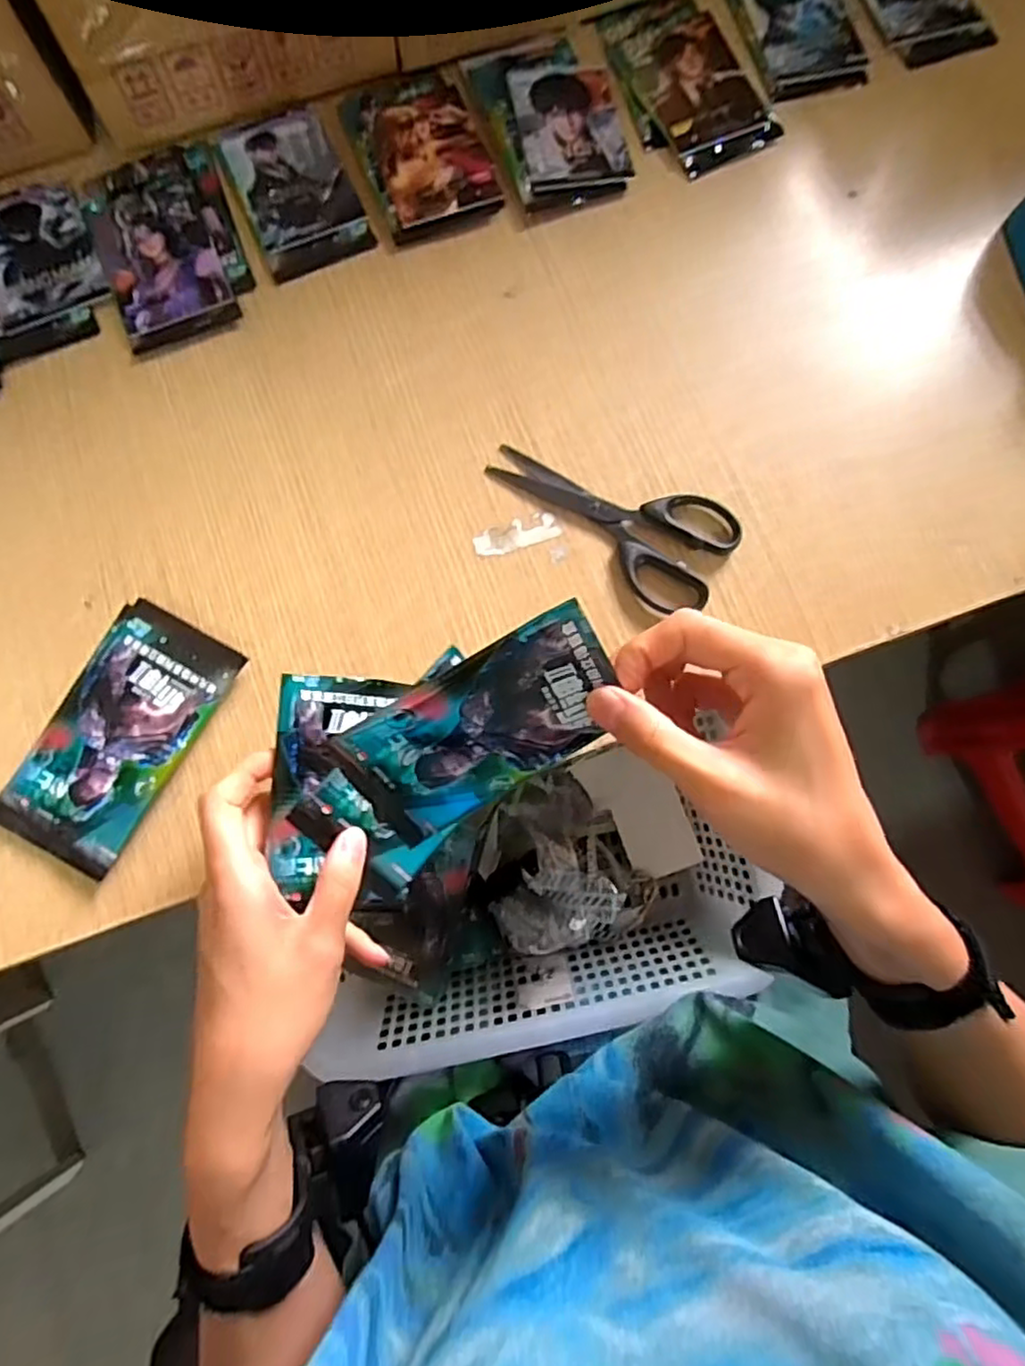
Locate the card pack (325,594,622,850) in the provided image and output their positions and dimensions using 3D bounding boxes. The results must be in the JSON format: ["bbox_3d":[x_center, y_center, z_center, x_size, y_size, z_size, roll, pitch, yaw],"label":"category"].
[{"bbox_3d":[-0.010,0.020,0.280,0.113,0.007,0.070,-28,124,6],"label":"card pack"}]

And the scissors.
[{"bbox_3d":[0.062,-0.107,0.397,0.150,0.013,0.069,39,80,6],"label":"scissors"}]

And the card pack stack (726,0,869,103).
[{"bbox_3d":[0.200,-0.475,0.479,0.079,0.008,0.124,-14,79,-4],"label":"card pack stack"}]

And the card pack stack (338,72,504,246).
[{"bbox_3d":[-0.062,-0.359,0.449,0.080,0.008,0.122,-21,80,-5],"label":"card pack stack"}]

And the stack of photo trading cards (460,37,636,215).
[{"bbox_3d":[0.027,-0.390,0.456,0.089,0.007,0.137,-20,80,-5],"label":"stack of photo trading cards"}]

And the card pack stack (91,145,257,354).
[{"bbox_3d":[-0.224,-0.289,0.434,0.085,0.010,0.139,-19,80,-5],"label":"card pack stack"}]

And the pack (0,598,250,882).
[{"bbox_3d":[-0.217,0.028,0.367,0.078,0.012,0.141,28,79,4],"label":"pack"}]

